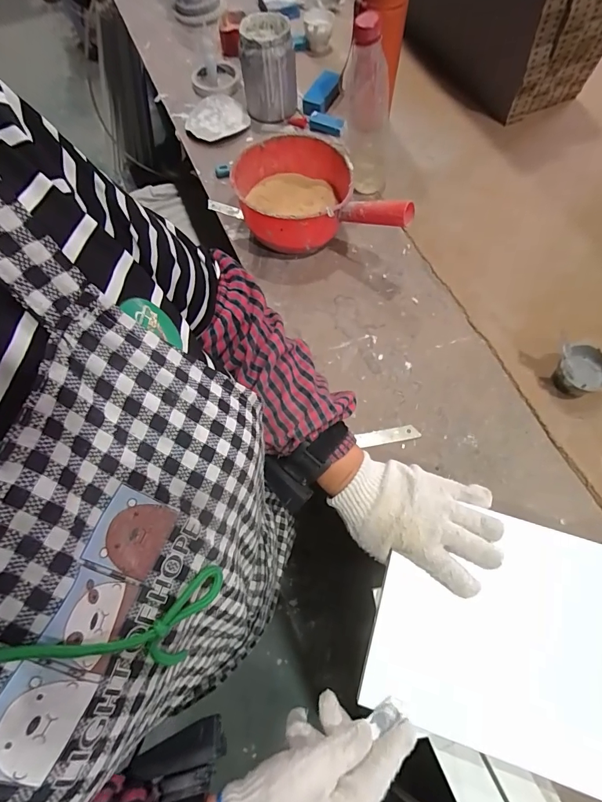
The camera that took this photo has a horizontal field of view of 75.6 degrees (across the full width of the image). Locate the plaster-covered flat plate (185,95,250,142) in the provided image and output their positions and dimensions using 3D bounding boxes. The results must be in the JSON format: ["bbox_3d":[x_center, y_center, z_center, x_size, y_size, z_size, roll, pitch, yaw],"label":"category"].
[{"bbox_3d":[-0.155,-0.523,0.711,0.111,0.011,0.105,-11,67,-3],"label":"plaster-covered flat plate"}]

